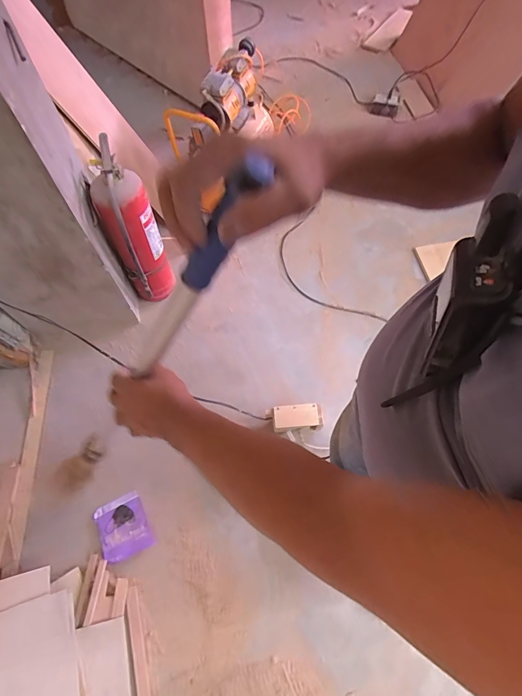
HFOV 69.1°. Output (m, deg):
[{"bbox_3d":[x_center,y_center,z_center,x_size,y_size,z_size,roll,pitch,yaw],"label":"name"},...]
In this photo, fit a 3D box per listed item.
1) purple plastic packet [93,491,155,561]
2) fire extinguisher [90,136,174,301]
[{"bbox_3d":[-0.443,0.574,1.216,0.150,0.024,0.181,-24,67,-15],"label":"purple plastic packet"},{"bbox_3d":[-0.441,-0.391,1.326,0.169,0.566,0.175,-25,66,-11],"label":"fire extinguisher"}]

